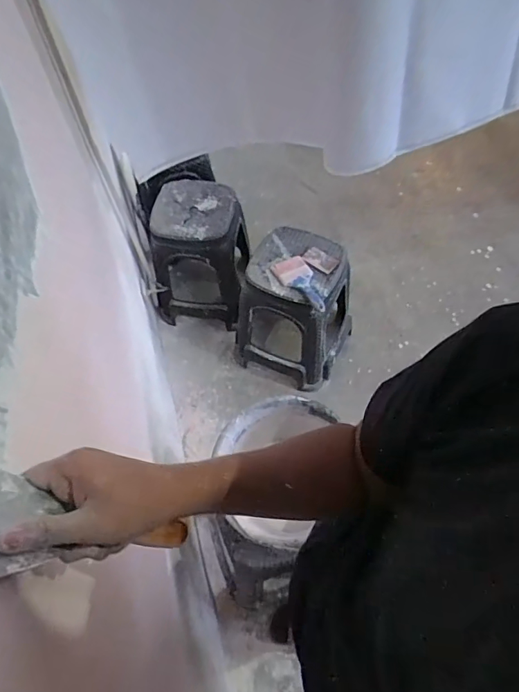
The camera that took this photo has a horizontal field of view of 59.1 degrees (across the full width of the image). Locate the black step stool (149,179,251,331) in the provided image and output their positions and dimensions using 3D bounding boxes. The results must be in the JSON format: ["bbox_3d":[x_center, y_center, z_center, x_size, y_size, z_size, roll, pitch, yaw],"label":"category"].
[{"bbox_3d":[-0.221,-0.326,1.721,0.334,0.461,0.318,1,59,3],"label":"black step stool"}]

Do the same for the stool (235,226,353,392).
[{"bbox_3d":[0.116,-0.122,1.586,0.391,0.484,0.336,15,61,11],"label":"stool"}]

